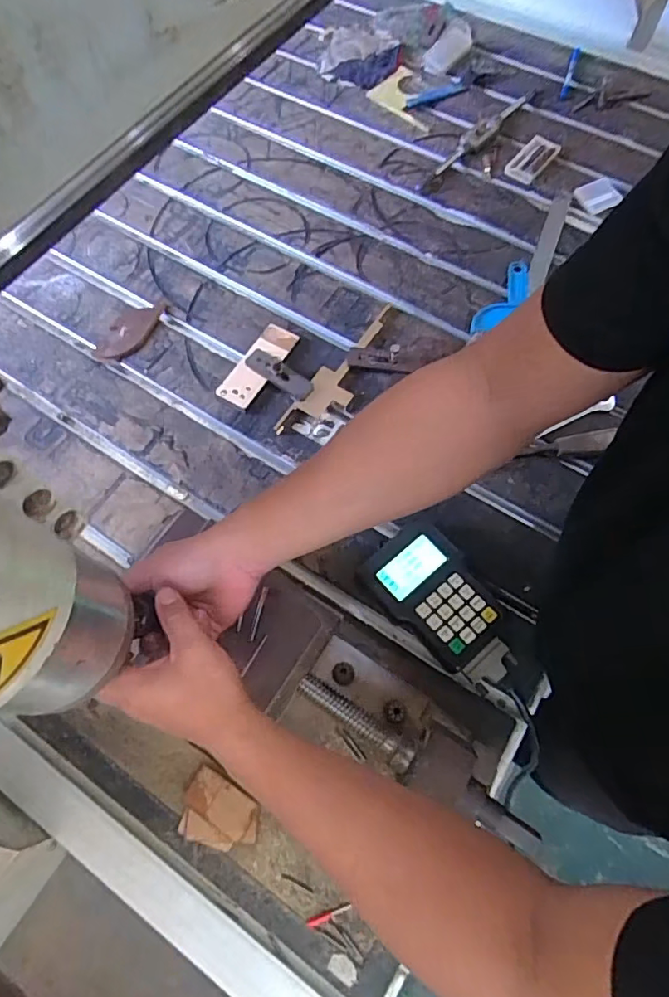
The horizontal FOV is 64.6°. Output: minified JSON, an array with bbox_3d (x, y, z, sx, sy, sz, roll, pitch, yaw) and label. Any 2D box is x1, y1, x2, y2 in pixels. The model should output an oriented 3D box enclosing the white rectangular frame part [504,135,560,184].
[{"bbox_3d":[0.321,-0.549,0.854,0.051,0.009,0.102,36,73,13],"label":"white rectangular frame part"}]

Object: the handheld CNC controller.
[{"bbox_3d":[0.106,0.104,0.580,0.105,0.042,0.148,-41,73,-14],"label":"handheld CNC controller"}]

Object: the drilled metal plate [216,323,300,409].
[{"bbox_3d":[-0.101,-0.180,0.706,0.050,0.008,0.134,30,69,10],"label":"drilled metal plate"}]

